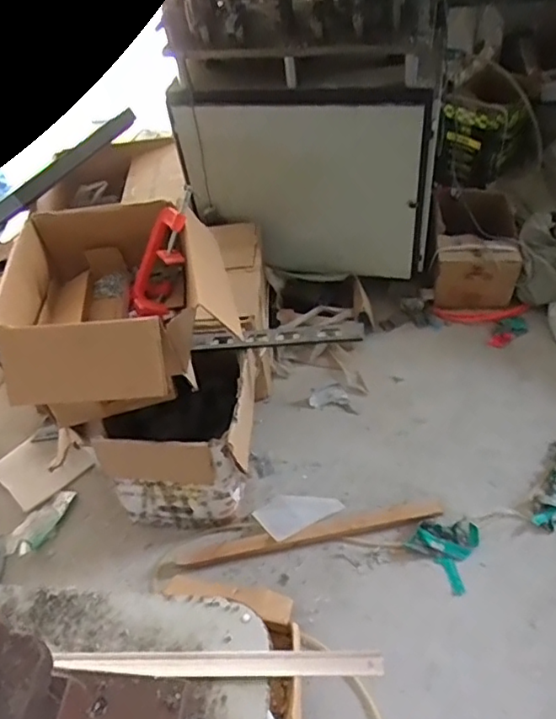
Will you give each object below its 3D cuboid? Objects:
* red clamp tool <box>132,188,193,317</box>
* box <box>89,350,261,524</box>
[{"bbox_3d":[-0.249,-0.230,1.275,0.119,0.047,0.284,25,100,26],"label":"red clamp tool"},{"bbox_3d":[-0.248,0.206,1.520,0.377,0.354,0.314,-3,49,4],"label":"box"}]

